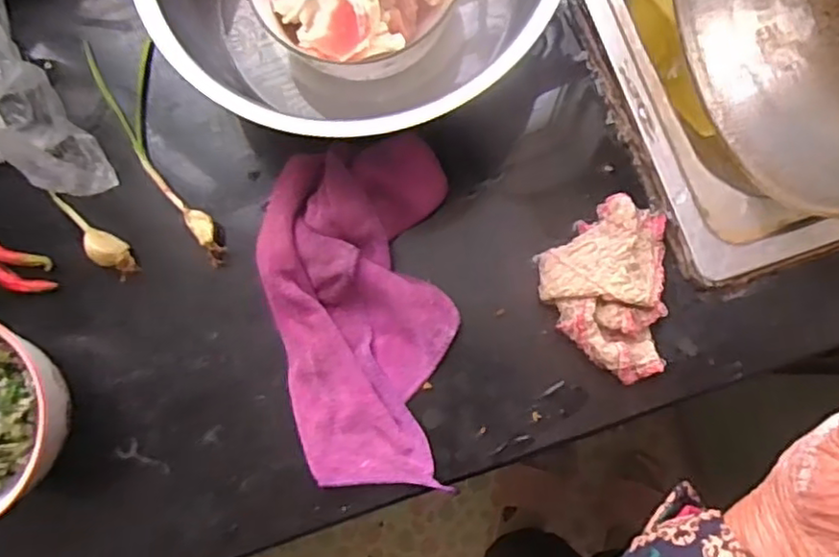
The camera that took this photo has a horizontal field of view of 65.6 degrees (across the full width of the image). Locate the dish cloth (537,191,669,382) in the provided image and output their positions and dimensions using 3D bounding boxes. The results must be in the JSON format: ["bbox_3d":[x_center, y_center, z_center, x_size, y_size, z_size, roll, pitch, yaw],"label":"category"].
[{"bbox_3d":[0.120,0.005,0.420,0.079,0.025,0.111,7,87,-2],"label":"dish cloth"}]

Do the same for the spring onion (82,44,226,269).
[{"bbox_3d":[-0.185,-0.101,0.475,0.046,0.017,0.203,-32,76,-4],"label":"spring onion"}]

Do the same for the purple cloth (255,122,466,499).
[{"bbox_3d":[-0.038,0.024,0.431,0.121,0.042,0.222,-4,88,-3],"label":"purple cloth"}]

